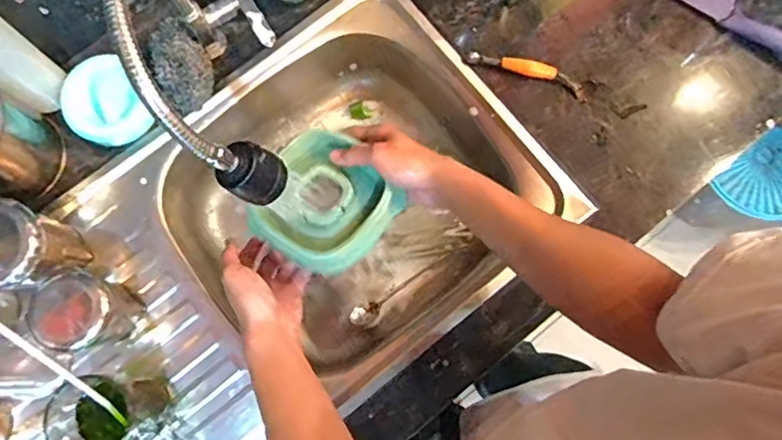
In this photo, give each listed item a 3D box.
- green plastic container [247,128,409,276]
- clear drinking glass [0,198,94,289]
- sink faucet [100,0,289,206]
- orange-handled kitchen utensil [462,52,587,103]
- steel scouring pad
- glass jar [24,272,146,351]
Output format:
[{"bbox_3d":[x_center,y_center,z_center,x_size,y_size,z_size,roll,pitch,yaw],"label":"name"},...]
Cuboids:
[{"bbox_3d":[-0.073,-0.019,0.590,0.136,0.040,0.124,39,81,8],"label":"green plastic container"},{"bbox_3d":[-0.374,0.032,0.598,0.077,0.126,0.085,12,80,1],"label":"clear drinking glass"},{"bbox_3d":[-0.169,-0.137,0.544,0.104,0.270,0.272,-18,78,-3],"label":"sink faucet"},{"bbox_3d":[0.164,-0.179,0.698,0.149,0.017,0.027,18,78,4],"label":"orange-handled kitchen utensil"},{"bbox_3d":[-0.241,-0.175,0.665,0.064,0.026,0.092,-35,100,9],"label":"steel scouring pad"},{"bbox_3d":[-0.312,0.096,0.600,0.069,0.099,0.075,11,78,3],"label":"glass jar"}]

